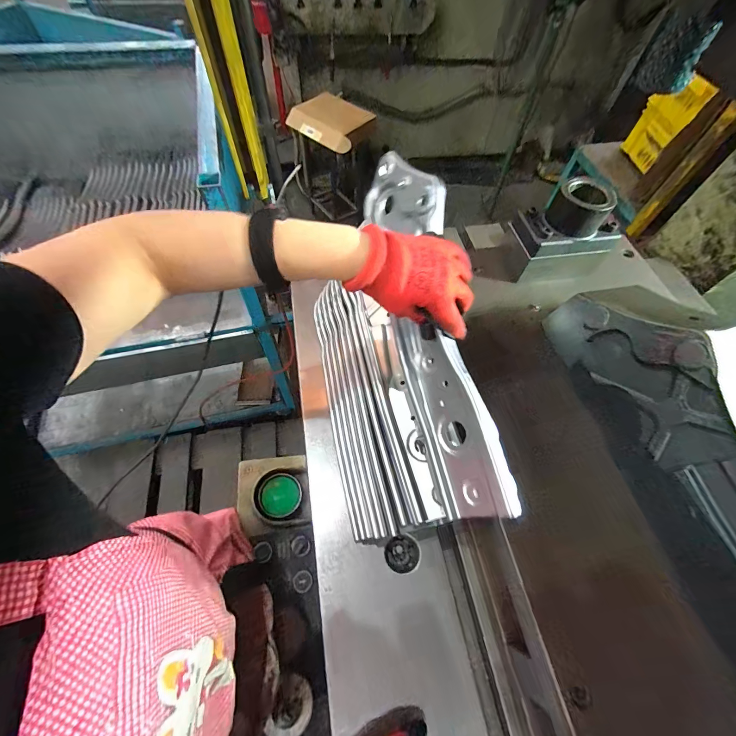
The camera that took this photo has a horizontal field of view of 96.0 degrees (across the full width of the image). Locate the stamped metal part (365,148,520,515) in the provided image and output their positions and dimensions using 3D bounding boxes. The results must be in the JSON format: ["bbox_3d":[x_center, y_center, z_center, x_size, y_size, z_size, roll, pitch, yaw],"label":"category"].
[{"bbox_3d":[0.065,-0.058,0.373,0.017,0.109,0.425,-1,73,-38],"label":"stamped metal part"}]

